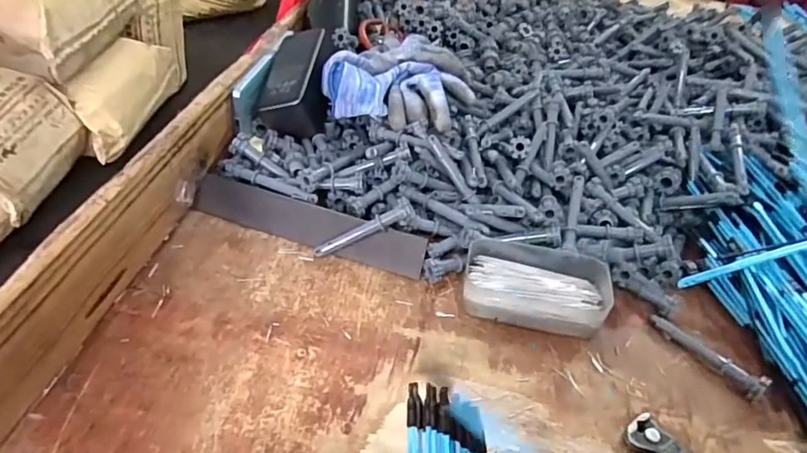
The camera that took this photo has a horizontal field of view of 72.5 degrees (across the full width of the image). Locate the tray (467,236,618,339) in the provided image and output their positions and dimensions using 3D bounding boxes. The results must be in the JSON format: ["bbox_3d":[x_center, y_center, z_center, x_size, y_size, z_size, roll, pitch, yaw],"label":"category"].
[{"bbox_3d":[0.110,0.049,0.457,0.117,0.030,0.069,10,42,3],"label":"tray"}]

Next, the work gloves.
[{"bbox_3d":[-0.003,-0.151,0.567,0.154,0.045,0.142,-18,48,-25],"label":"work gloves"}]

